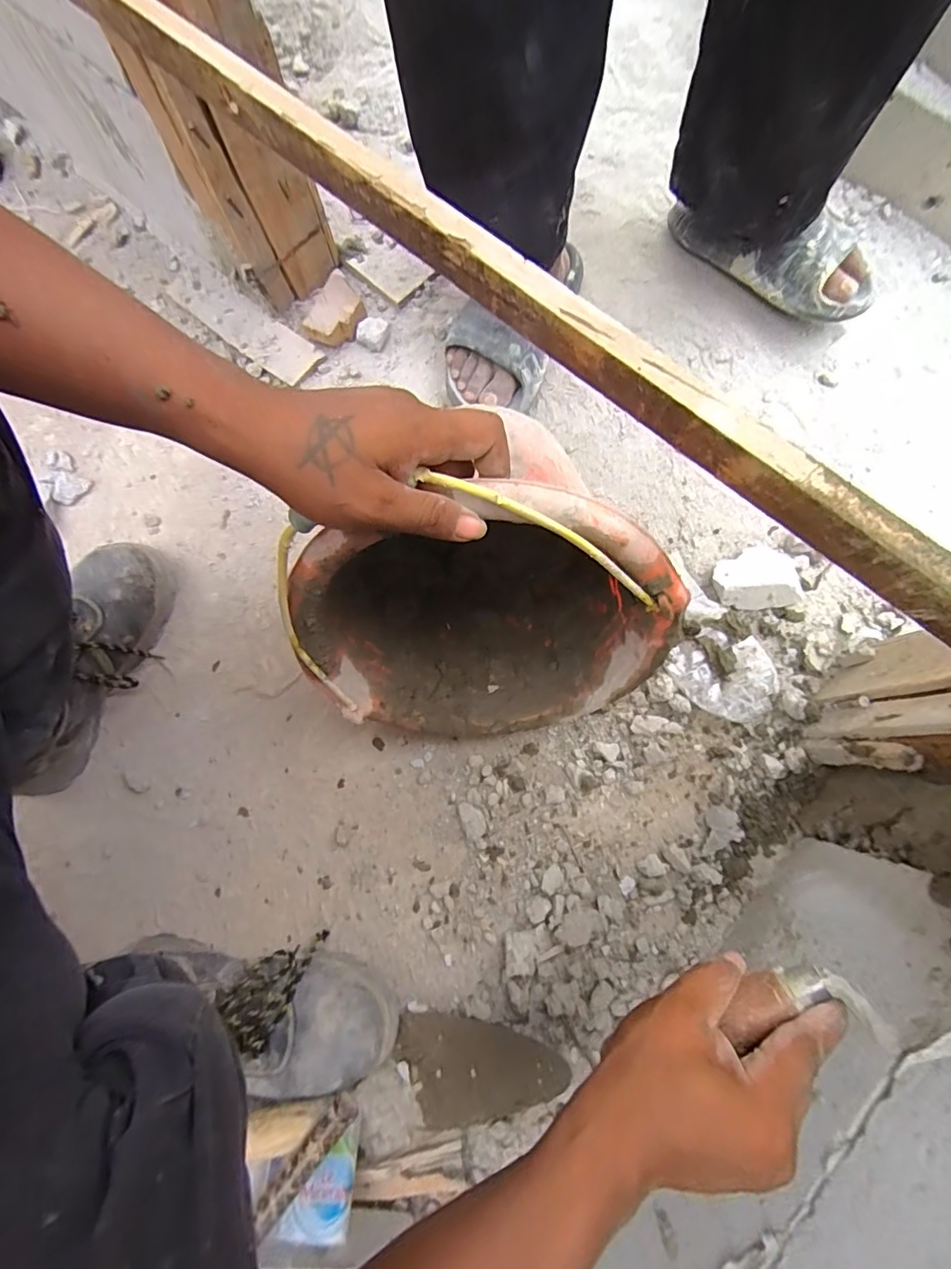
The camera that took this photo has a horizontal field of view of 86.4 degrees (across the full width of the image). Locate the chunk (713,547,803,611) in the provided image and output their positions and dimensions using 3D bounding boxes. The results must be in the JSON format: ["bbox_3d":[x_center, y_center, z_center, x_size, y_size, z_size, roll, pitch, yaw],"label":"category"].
[{"bbox_3d":[0.297,-0.061,0.541,0.088,0.037,0.066,-7,78,-1],"label":"chunk"}]

